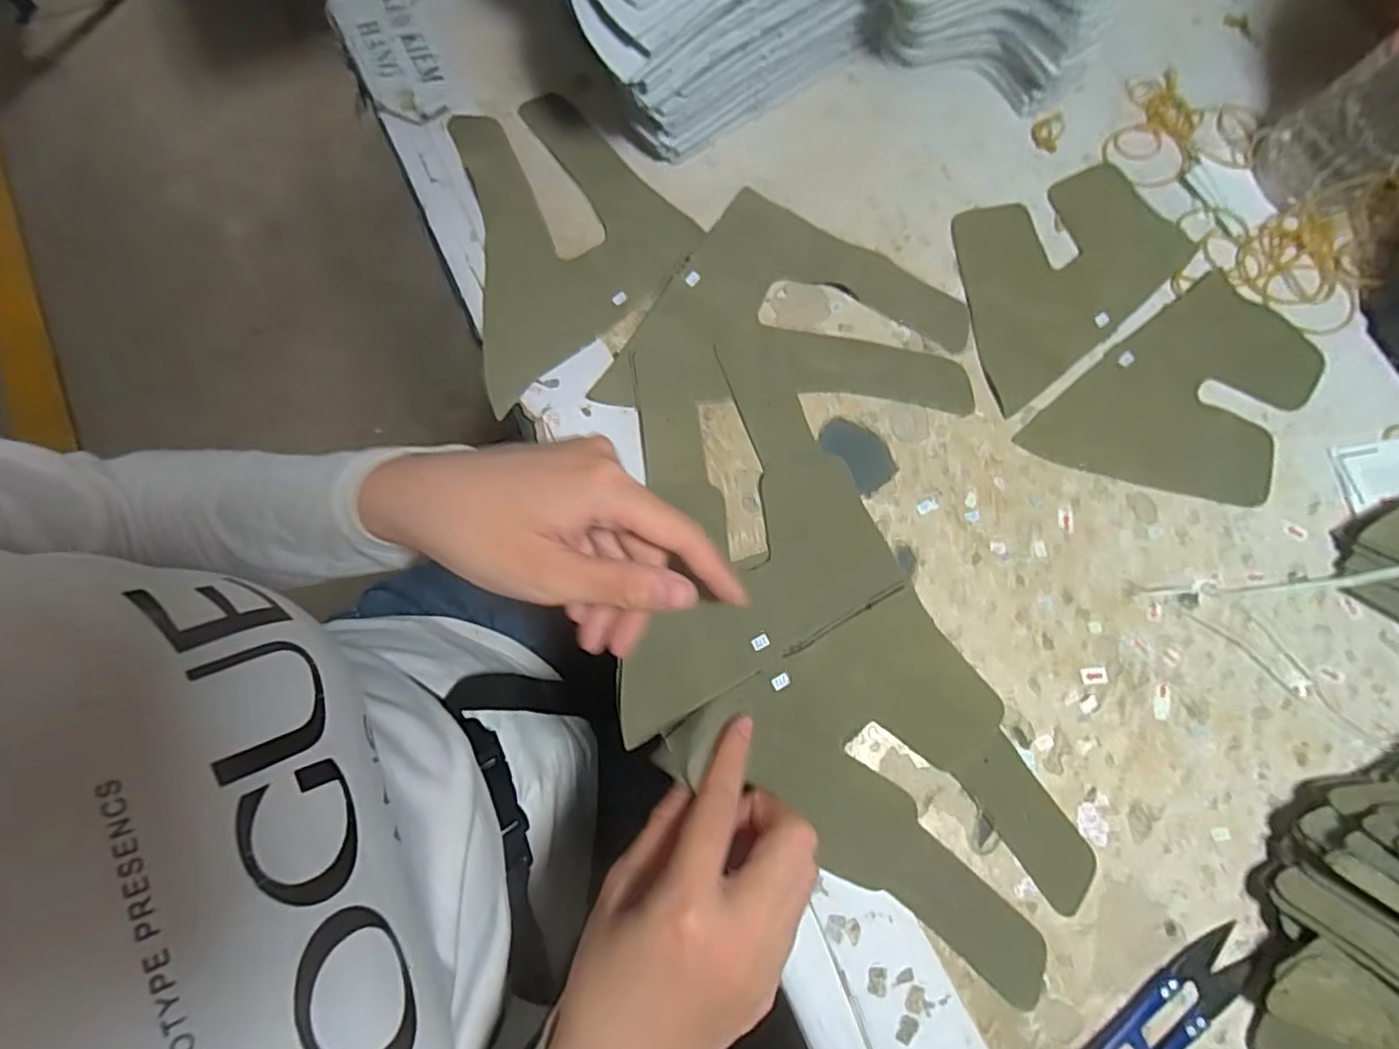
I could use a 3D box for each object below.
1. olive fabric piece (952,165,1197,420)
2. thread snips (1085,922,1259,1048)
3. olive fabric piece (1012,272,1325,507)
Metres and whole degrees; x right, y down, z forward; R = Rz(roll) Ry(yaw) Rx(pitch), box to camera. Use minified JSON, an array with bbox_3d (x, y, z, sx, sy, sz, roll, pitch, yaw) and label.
[{"bbox_3d":[0.190,-0.139,0.356,0.146,0.004,0.098,-37,78,-8],"label":"olive fabric piece"},{"bbox_3d":[0.184,0.202,0.261,0.100,0.009,0.025,-30,77,-6],"label":"thread snips"},{"bbox_3d":[0.251,-0.058,0.333,0.149,0.004,0.096,-38,78,-8],"label":"olive fabric piece"}]

